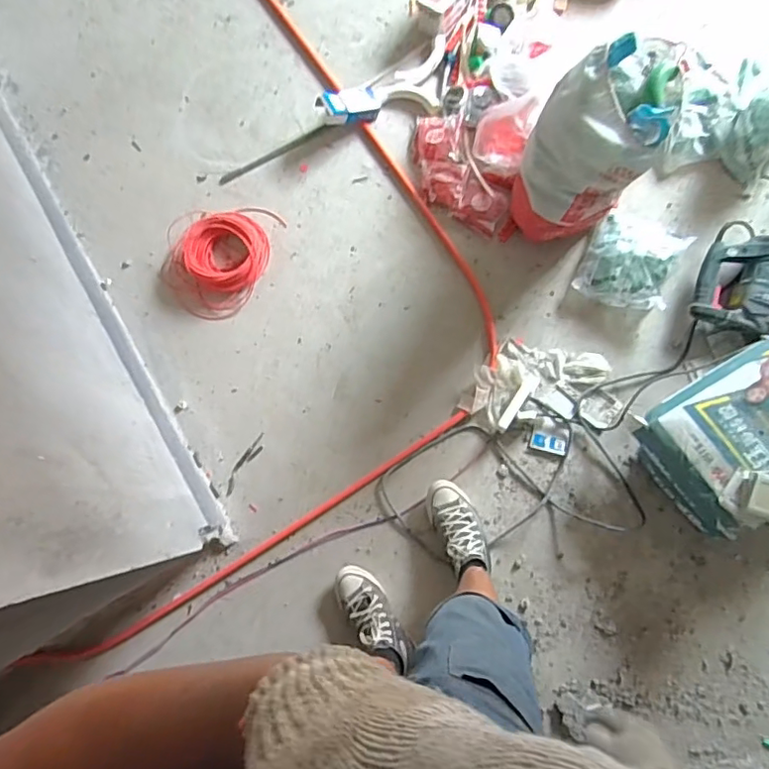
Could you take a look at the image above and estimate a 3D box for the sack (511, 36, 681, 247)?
[{"bbox_3d":[0.459,-0.527,1.267,0.251,0.427,0.228,13,81,6],"label":"sack"}]

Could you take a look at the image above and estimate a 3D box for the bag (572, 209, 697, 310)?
[{"bbox_3d":[0.643,-0.318,1.447,0.224,0.084,0.243,25,80,6],"label":"bag"}]

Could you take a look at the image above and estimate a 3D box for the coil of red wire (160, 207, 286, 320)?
[{"bbox_3d":[-0.465,-0.359,1.529,0.289,0.055,0.343,21,82,7],"label":"coil of red wire"}]

